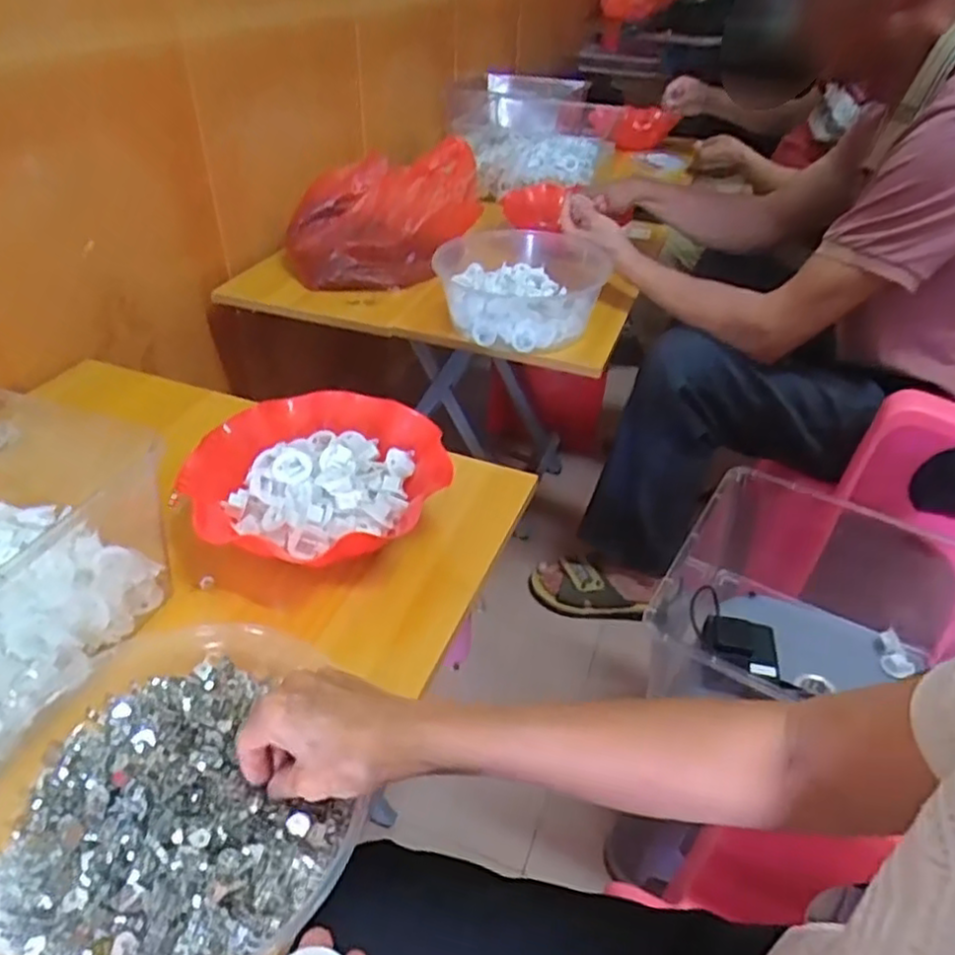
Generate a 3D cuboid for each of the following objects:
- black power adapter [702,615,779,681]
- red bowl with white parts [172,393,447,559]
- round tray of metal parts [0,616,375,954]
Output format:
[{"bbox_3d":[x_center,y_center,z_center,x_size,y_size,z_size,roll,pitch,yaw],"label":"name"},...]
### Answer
[{"bbox_3d":[0.280,0.178,0.740,0.073,0.018,0.061,9,39,7],"label":"black power adapter"},{"bbox_3d":[-0.138,0.003,0.632,0.213,0.062,0.201,2,39,-1],"label":"red bowl with white parts"},{"bbox_3d":[-0.192,0.197,0.423,0.230,0.037,0.228,2,39,-1],"label":"round tray of metal parts"}]

